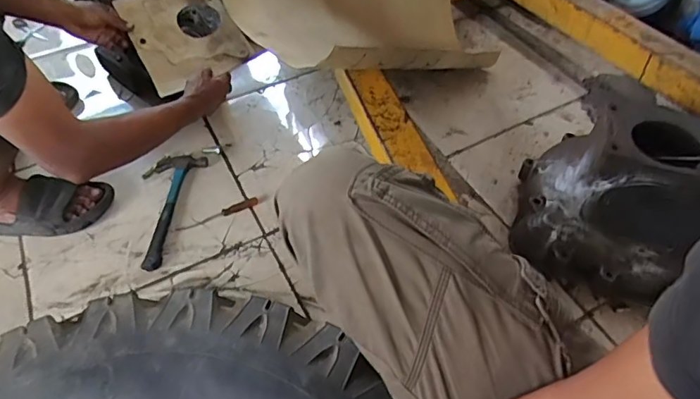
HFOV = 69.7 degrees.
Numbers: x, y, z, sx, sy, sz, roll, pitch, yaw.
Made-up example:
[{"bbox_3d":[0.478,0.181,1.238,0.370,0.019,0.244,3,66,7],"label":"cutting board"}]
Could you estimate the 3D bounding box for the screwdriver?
[{"bbox_3d":[-0.249,0.026,0.946,0.156,0.014,0.021,-18,55,-17],"label":"screwdriver"}]

